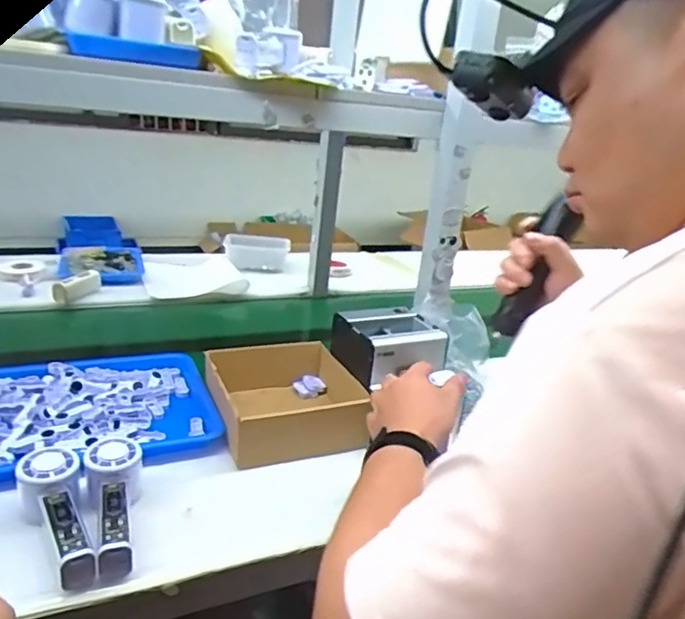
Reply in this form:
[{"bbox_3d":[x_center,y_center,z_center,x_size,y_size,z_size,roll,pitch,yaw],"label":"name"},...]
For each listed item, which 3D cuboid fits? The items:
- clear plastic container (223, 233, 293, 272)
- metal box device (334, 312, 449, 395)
[{"bbox_3d":[-0.223,-0.143,1.498,0.171,0.079,0.071,2,20,-13],"label":"clear plastic container"},{"bbox_3d":[0.064,0.062,0.848,0.139,0.089,0.130,-2,21,-23],"label":"metal box device"}]

